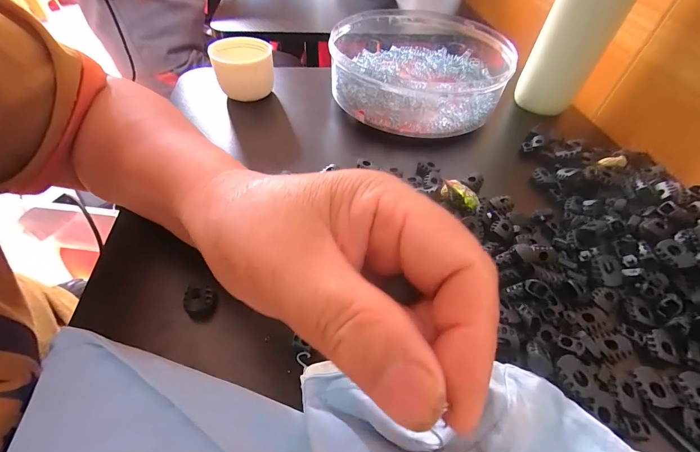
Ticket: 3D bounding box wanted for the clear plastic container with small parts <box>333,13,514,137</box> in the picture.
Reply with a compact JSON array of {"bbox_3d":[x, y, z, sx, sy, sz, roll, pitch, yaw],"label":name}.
[{"bbox_3d":[0.086,-0.188,0.367,0.174,0.059,0.180,21,52,14],"label":"clear plastic container with small parts"}]

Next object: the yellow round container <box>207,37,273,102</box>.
[{"bbox_3d":[-0.120,-0.170,0.357,0.068,0.049,0.055,-6,50,-8],"label":"yellow round container"}]

